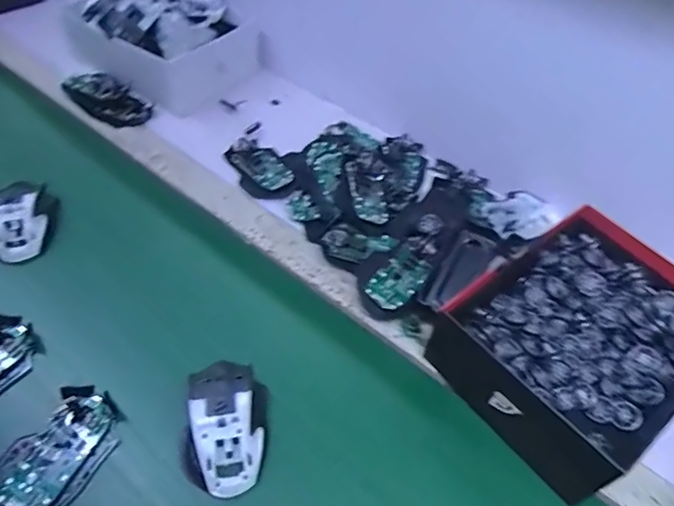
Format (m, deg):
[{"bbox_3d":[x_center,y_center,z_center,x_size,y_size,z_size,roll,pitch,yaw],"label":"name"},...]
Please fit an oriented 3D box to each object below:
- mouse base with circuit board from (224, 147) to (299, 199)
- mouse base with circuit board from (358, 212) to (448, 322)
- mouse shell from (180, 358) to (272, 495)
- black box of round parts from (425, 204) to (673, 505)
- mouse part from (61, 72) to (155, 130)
[{"bbox_3d":[-0.099,-0.108,0.667,0.069,0.013,0.095,-18,55,-20],"label":"mouse base with circuit board"},{"bbox_3d":[0.081,0.010,0.565,0.059,0.021,0.143,32,67,18],"label":"mouse base with circuit board"},{"bbox_3d":[-0.096,0.147,0.437,0.068,0.033,0.109,0,51,-7],"label":"mouse shell"},{"bbox_3d":[0.241,0.084,0.493,0.235,0.077,0.198,-32,61,-28],"label":"black box of round parts"},{"bbox_3d":[-0.335,-0.223,0.729,0.122,0.030,0.066,32,55,19],"label":"mouse part"}]

